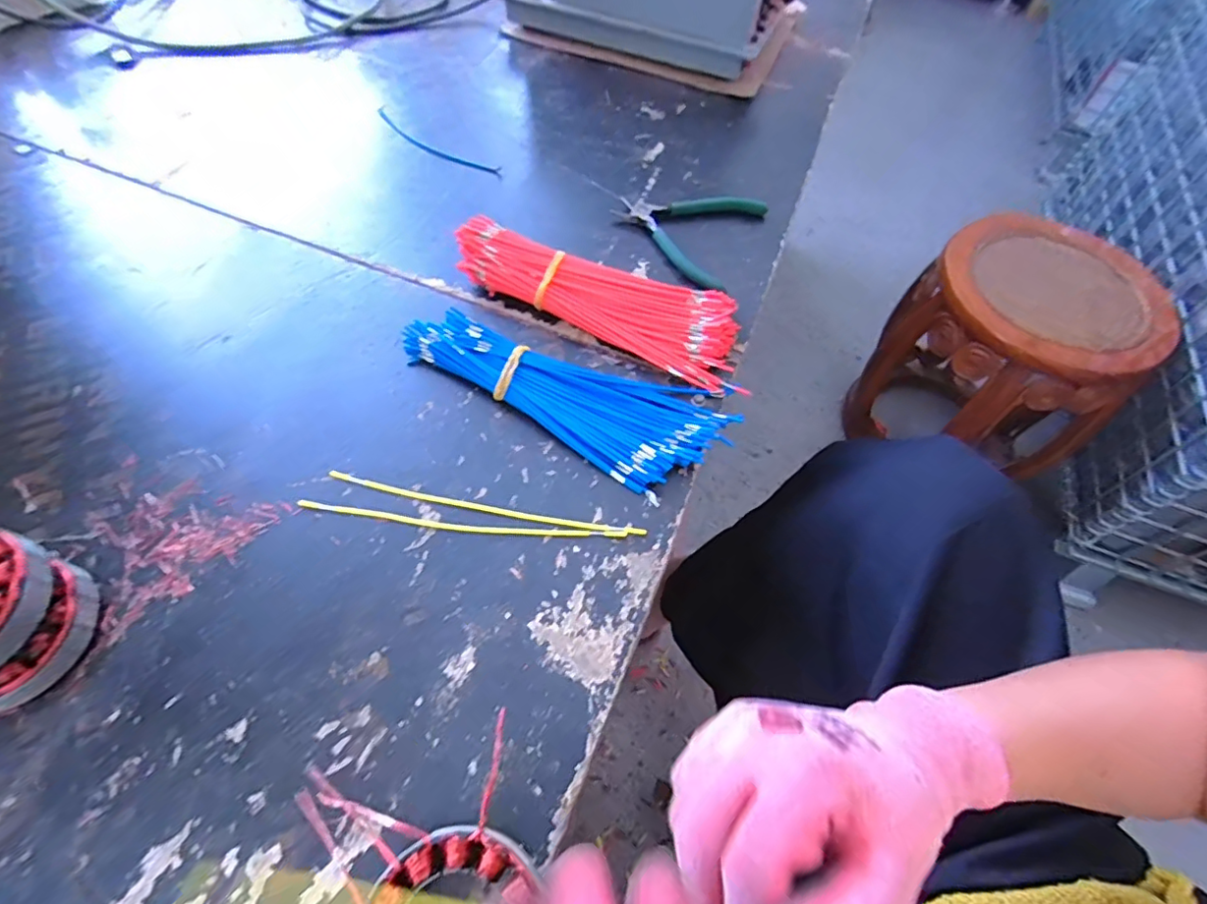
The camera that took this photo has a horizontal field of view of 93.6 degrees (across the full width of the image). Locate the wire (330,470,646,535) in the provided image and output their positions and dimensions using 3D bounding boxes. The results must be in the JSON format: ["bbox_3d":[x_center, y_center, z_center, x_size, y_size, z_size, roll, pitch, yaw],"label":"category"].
[{"bbox_3d":[-0.084,0.038,0.404,0.227,0.006,0.010,11,60,3],"label":"wire"}]

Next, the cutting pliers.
[{"bbox_3d":[0.077,-0.225,0.560,0.134,0.020,0.124,24,61,10],"label":"cutting pliers"}]

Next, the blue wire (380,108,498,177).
[{"bbox_3d":[-0.190,-0.342,0.629,0.188,0.004,0.031,32,63,14],"label":"blue wire"}]

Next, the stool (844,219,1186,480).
[{"bbox_3d":[0.646,-0.138,0.971,0.316,0.405,0.302,2,60,-3],"label":"stool"}]

